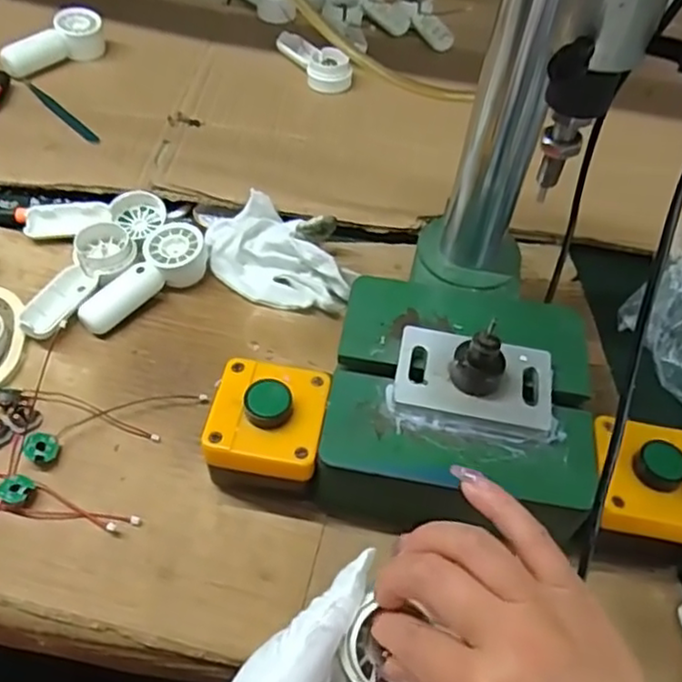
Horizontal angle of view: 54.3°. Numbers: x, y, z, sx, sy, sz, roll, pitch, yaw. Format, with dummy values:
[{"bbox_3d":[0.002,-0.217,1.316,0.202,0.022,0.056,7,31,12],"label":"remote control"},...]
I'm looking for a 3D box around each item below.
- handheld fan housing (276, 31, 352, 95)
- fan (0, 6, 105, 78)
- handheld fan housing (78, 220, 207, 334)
[{"bbox_3d":[-0.036,-0.304,0.716,0.103,0.025,0.042,39,58,24],"label":"handheld fan housing"},{"bbox_3d":[-0.296,-0.302,0.684,0.031,0.040,0.114,34,56,21],"label":"fan"},{"bbox_3d":[-0.149,-0.046,0.510,0.044,0.027,0.110,30,54,19],"label":"handheld fan housing"}]

